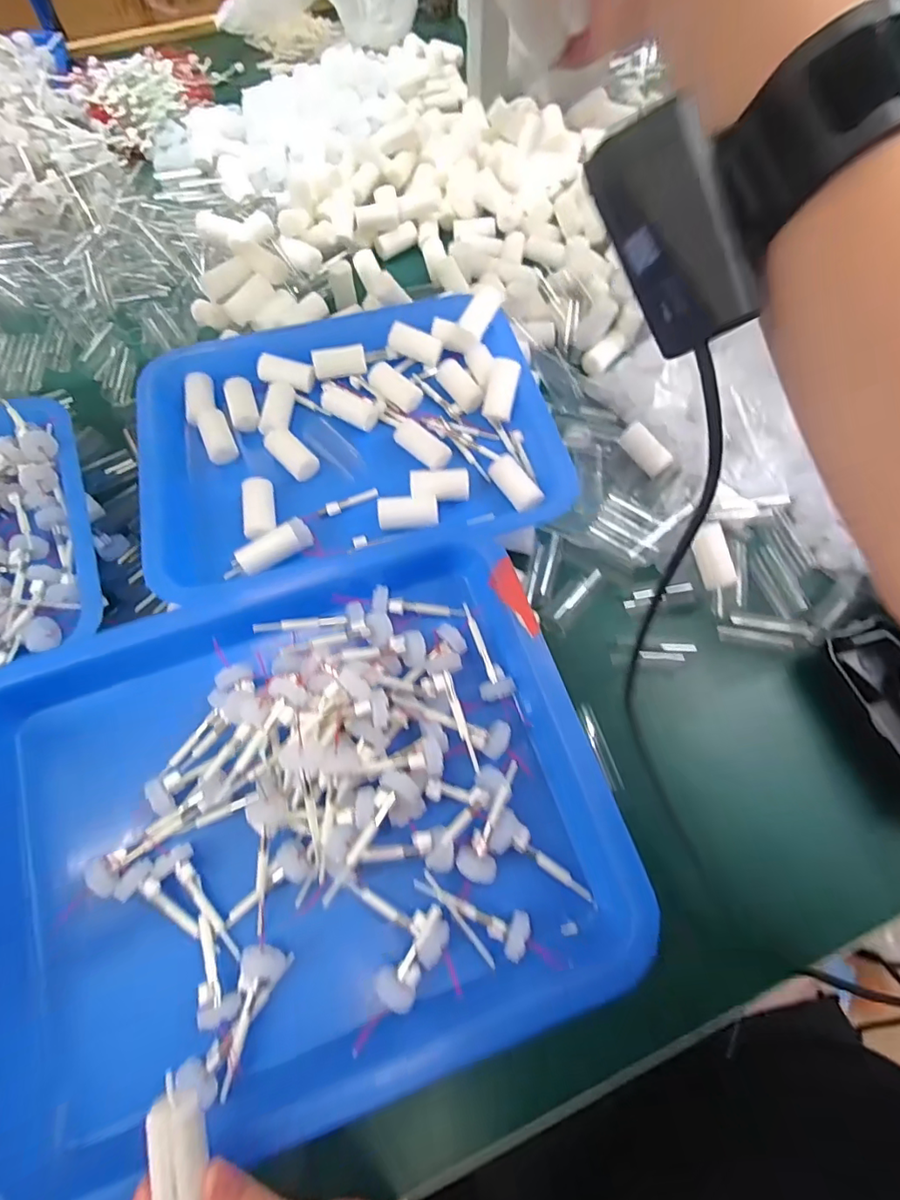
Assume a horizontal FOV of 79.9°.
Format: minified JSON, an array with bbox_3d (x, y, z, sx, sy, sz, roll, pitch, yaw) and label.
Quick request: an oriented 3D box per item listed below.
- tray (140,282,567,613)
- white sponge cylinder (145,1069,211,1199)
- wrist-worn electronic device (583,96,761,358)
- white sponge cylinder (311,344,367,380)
[{"bbox_3d":[-0.076,-0.126,0.398,0.288,0.032,0.228,-15,66,-6],"label":"tray"},{"bbox_3d":[-0.105,0.219,0.209,0.017,0.011,0.057,-13,75,-5],"label":"white sponge cylinder"},{"bbox_3d":[0.073,-0.119,0.178,0.024,0.024,0.067,-38,108,-15],"label":"wrist-worn electronic device"},{"bbox_3d":[-0.086,-0.186,0.421,0.040,0.017,0.019,-15,67,-6],"label":"white sponge cylinder"}]

